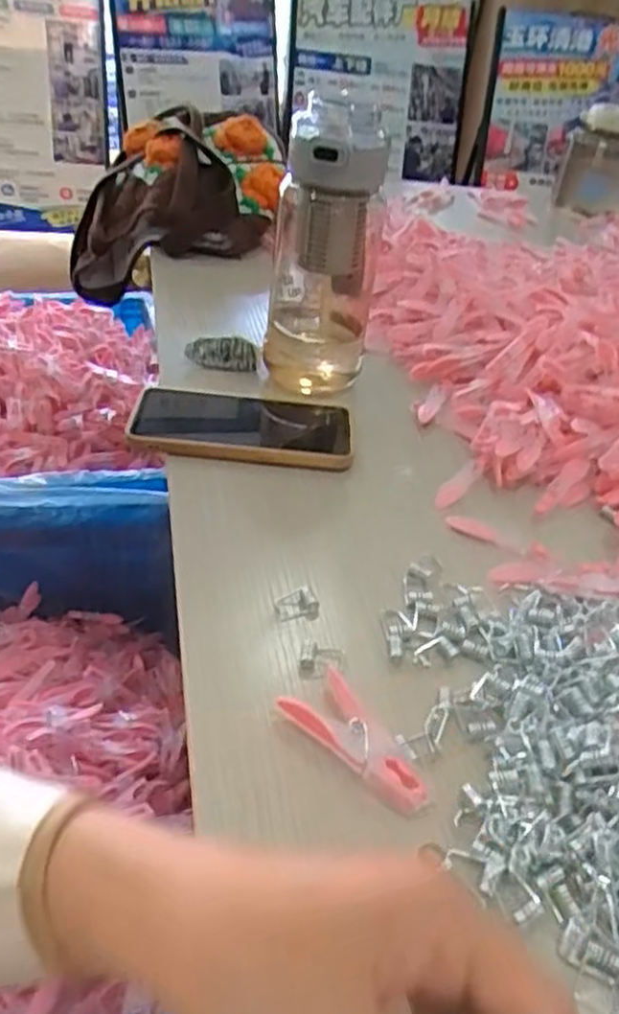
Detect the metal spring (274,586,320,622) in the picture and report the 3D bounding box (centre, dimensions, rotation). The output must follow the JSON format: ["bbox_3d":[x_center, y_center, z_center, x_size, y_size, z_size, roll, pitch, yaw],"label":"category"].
[{"bbox_3d":[-0.006,0.053,0.421,0.022,0.010,0.016,-4,38,-13],"label":"metal spring"}]

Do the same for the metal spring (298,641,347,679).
[{"bbox_3d":[0.007,0.079,0.391,0.024,0.012,0.020,6,37,-1],"label":"metal spring"}]

